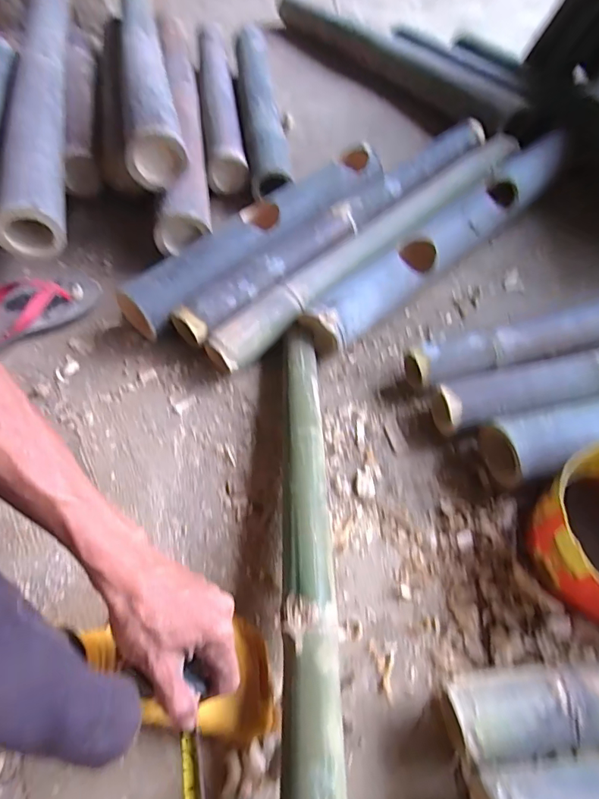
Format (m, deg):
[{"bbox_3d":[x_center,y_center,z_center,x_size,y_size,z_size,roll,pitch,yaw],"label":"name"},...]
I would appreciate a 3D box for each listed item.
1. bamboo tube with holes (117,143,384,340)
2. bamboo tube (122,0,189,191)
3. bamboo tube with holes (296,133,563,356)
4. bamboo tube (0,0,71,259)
[{"bbox_3d":[-0.045,-0.245,0.679,0.438,0.065,0.085,-37,64,-21],"label":"bamboo tube with holes"},{"bbox_3d":[-0.293,-0.627,0.845,0.082,0.070,0.751,-13,58,-7],"label":"bamboo tube"},{"bbox_3d":[0.221,-0.230,0.673,0.530,0.078,0.068,-37,63,-20],"label":"bamboo tube with holes"},{"bbox_3d":[-0.467,-0.584,0.839,0.085,0.073,0.938,-14,58,-8],"label":"bamboo tube"}]

